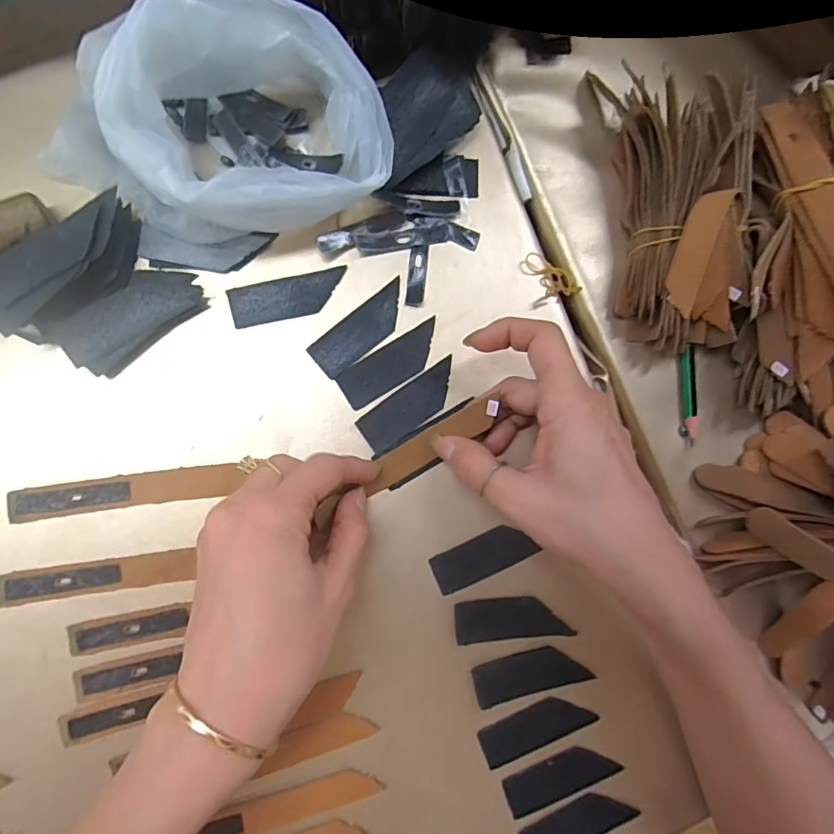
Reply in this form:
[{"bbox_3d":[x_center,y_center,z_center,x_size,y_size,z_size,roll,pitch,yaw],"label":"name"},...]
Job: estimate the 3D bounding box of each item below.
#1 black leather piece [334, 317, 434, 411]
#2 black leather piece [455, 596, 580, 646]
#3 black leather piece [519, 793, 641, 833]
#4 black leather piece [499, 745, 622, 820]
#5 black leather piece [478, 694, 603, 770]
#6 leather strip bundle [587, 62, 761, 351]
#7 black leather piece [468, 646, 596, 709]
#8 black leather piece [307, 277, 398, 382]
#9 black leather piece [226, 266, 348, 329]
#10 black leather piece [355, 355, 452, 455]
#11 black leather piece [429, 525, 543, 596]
[{"bbox_3d":[-0.013,-0.030,0.283,0.063,0.004,0.023,-32,91,-8],"label":"black leather piece"},{"bbox_3d":[0.054,0.113,0.281,0.066,0.004,0.022,0,82,-11],"label":"black leather piece"},{"bbox_3d":[0.089,0.227,0.280,0.064,0.005,0.026,-21,90,-8],"label":"black leather piece"},{"bbox_3d":[0.080,0.200,0.279,0.063,0.004,0.022,-20,90,-8],"label":"black leather piece"},{"bbox_3d":[0.066,0.172,0.281,0.064,0.004,0.024,-21,90,-8],"label":"black leather piece"},{"bbox_3d":[0.147,-0.121,0.283,0.069,0.048,0.164,-2,87,-7],"label":"leather strip bundle"},{"bbox_3d":[0.064,0.143,0.280,0.064,0.004,0.023,-11,89,-8],"label":"black leather piece"},{"bbox_3d":[-0.030,-0.050,0.282,0.063,0.004,0.022,-41,92,-7],"label":"black leather piece"},{"bbox_3d":[-0.071,-0.066,0.279,0.063,0.004,0.023,-14,89,-8],"label":"black leather piece"},{"bbox_3d":[-0.003,-0.006,0.284,0.063,0.004,0.022,-36,92,-7],"label":"black leather piece"},{"bbox_3d":[0.037,0.078,0.283,0.058,0.004,0.023,-23,90,-8],"label":"black leather piece"}]

